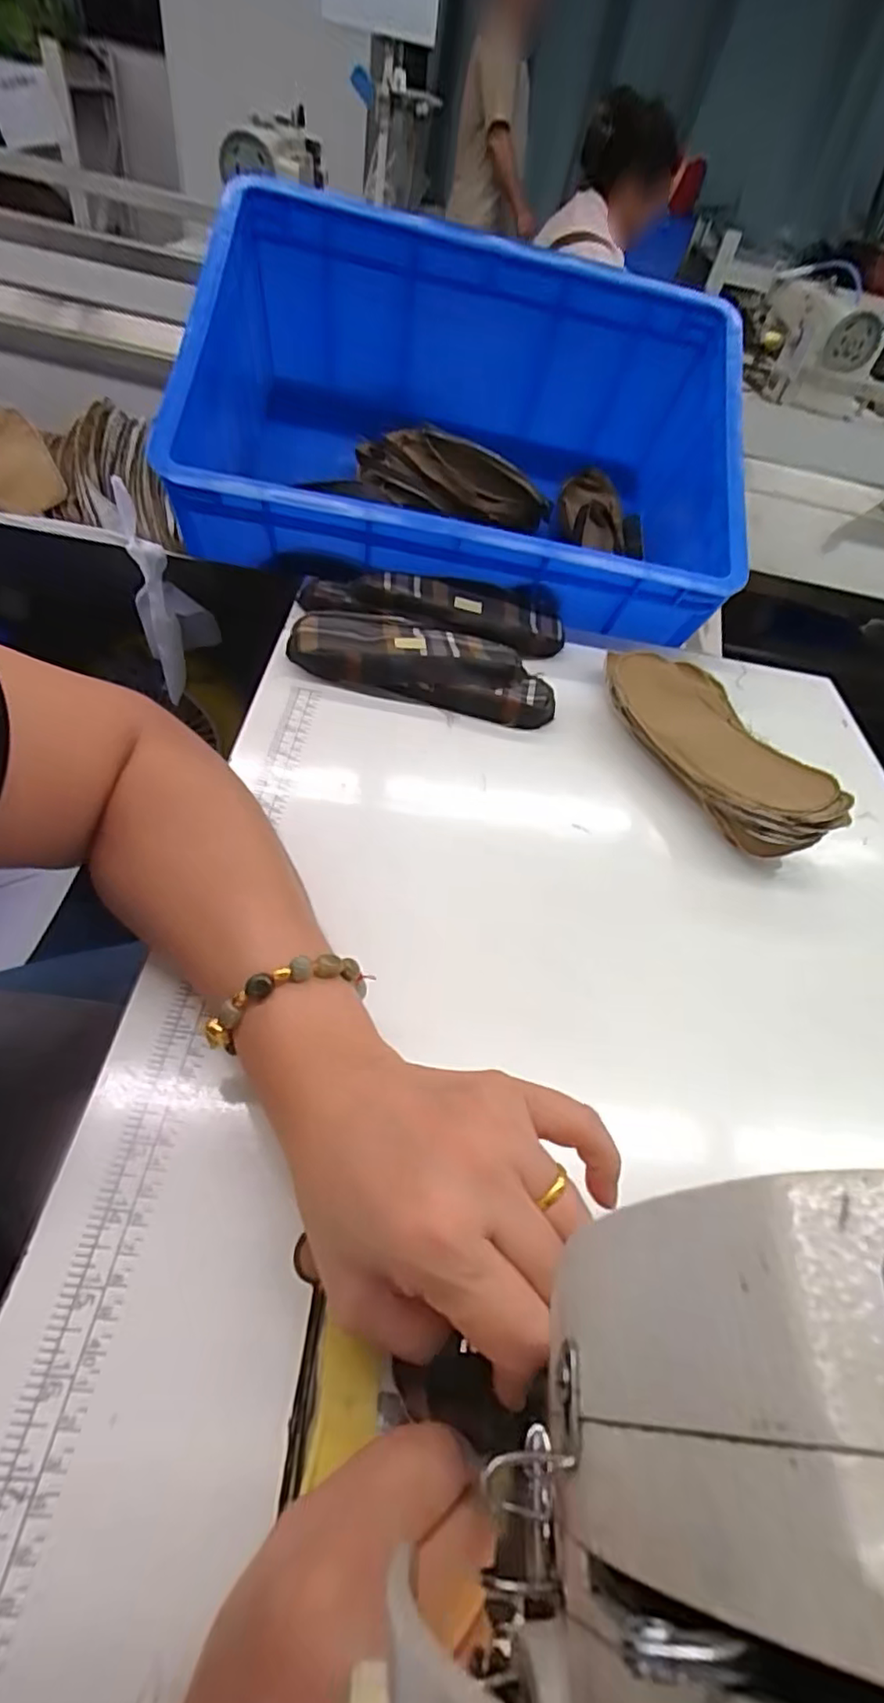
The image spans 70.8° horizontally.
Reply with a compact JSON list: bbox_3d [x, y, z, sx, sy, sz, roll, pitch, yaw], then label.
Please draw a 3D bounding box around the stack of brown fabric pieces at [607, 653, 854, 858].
[{"bbox_3d":[0.210,-0.083,0.484,0.099,0.042,0.214,-12,55,-22],"label":"stack of brown fabric pieces"}]

